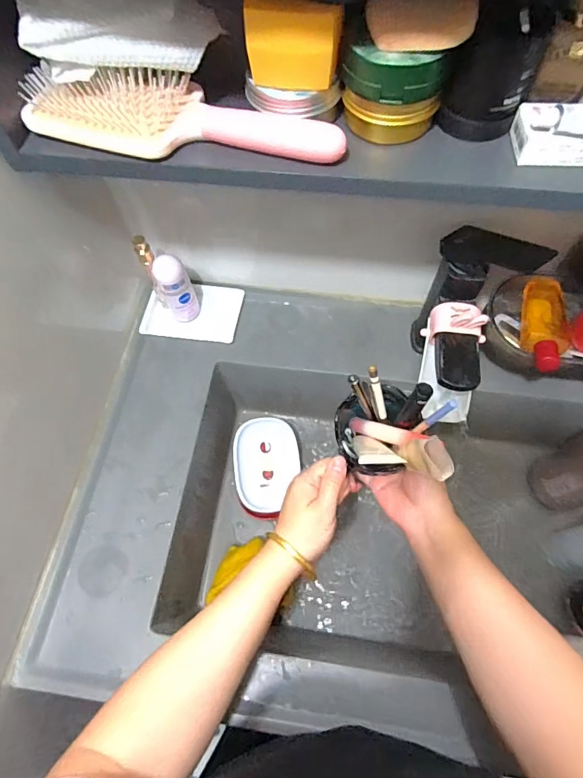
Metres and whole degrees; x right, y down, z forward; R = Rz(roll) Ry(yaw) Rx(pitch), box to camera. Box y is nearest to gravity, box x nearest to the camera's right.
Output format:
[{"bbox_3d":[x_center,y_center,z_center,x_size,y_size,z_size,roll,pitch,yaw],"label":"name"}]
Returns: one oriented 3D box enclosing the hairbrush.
[{"bbox_3d":[-0.079,-0.197,0.297,0.228,0.032,0.060,5,65,4],"label":"hairbrush"}]

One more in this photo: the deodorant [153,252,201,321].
[{"bbox_3d":[-0.146,-0.127,0.541,0.037,0.090,0.033,-30,67,-12],"label":"deodorant"}]

